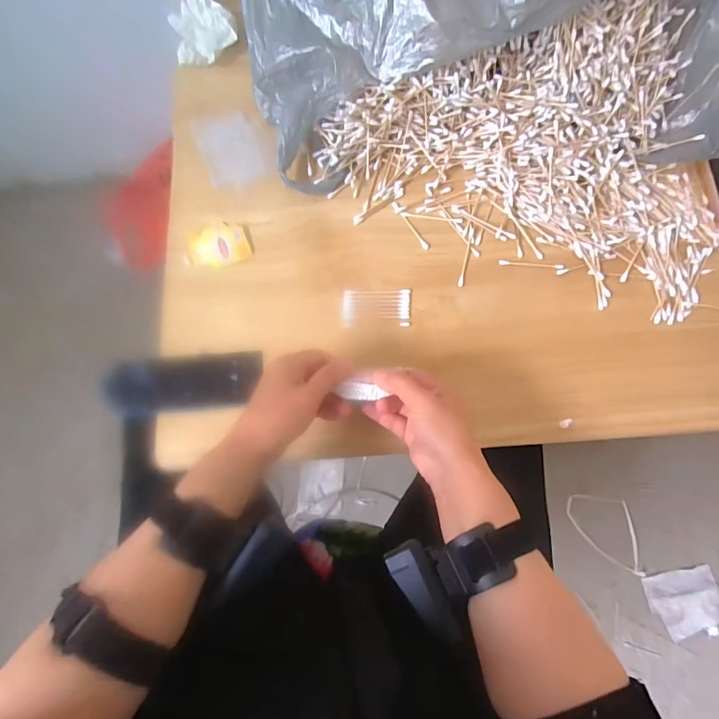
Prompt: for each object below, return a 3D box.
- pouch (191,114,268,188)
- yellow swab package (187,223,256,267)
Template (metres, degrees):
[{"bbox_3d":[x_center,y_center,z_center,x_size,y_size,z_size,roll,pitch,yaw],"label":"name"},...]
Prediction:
[{"bbox_3d":[-0.155,-0.250,0.493,0.069,0.006,0.089,-23,77,-4],"label":"pouch"},{"bbox_3d":[-0.161,-0.133,0.467,0.072,0.004,0.052,-22,77,-4],"label":"yellow swab package"}]

